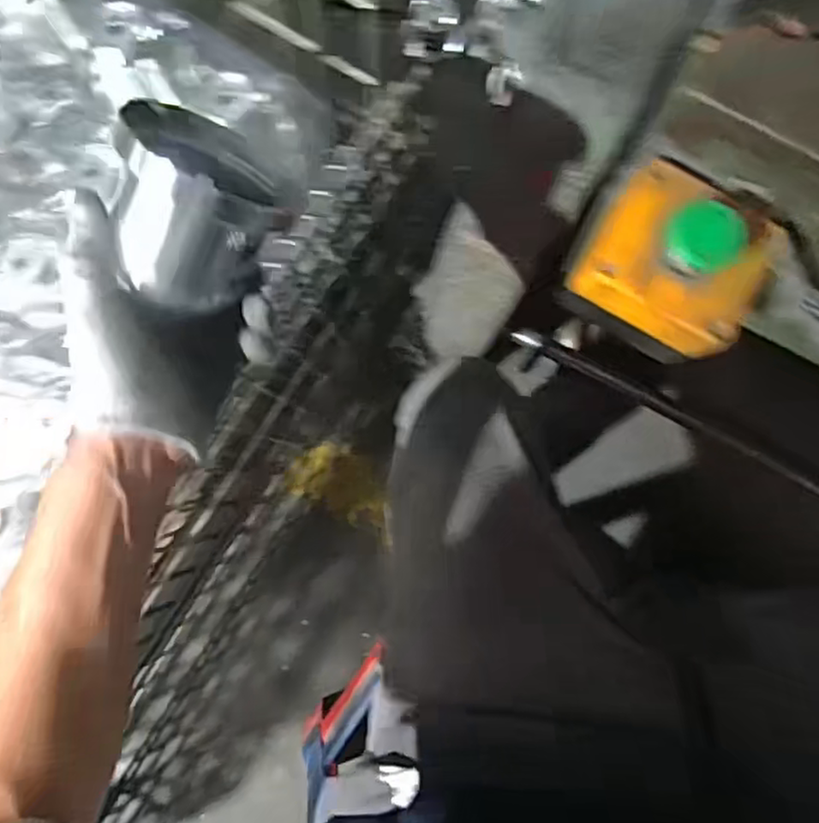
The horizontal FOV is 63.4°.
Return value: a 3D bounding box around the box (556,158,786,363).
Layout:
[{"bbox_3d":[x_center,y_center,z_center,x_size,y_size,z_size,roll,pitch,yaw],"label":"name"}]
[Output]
[{"bbox_3d":[0.139,-0.078,0.338,0.090,0.054,0.084,29,85,0],"label":"box"}]

